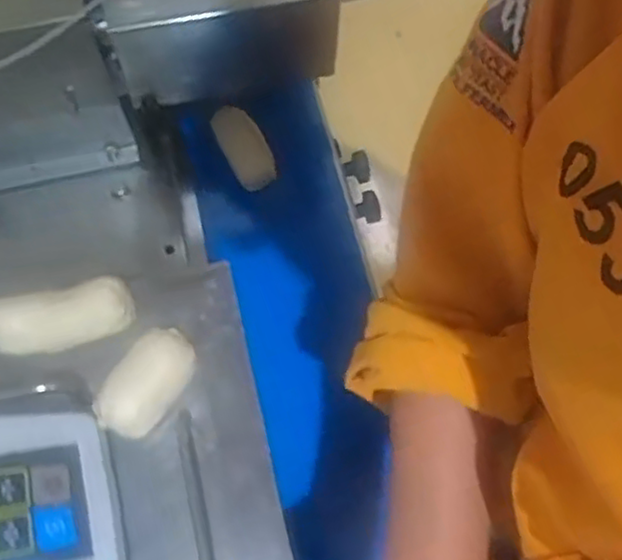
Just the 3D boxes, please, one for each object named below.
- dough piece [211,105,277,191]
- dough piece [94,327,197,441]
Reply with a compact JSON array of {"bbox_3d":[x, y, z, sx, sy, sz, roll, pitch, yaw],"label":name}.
[{"bbox_3d":[-0.071,-0.137,0.712,0.046,0.028,0.086,-27,98,-17],"label":"dough piece"},{"bbox_3d":[-0.100,0.064,0.426,0.035,0.027,0.069,29,71,12],"label":"dough piece"}]

